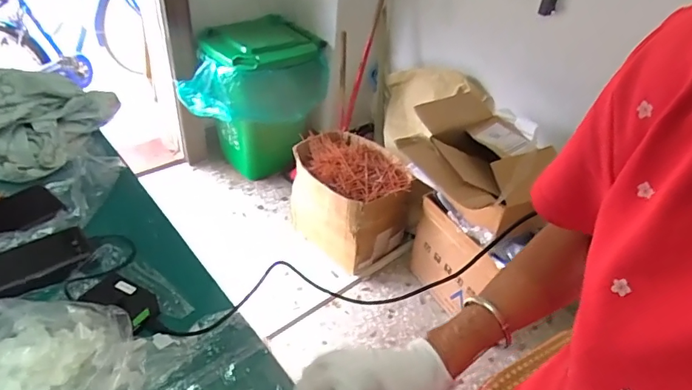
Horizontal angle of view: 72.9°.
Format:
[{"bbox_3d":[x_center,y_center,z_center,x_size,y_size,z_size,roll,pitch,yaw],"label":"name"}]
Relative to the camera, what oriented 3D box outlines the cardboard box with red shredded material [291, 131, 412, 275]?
[{"bbox_3d":[0.009,0.013,1.725,0.335,0.320,0.433,-19,46,-28],"label":"cardboard box with red shredded material"}]

